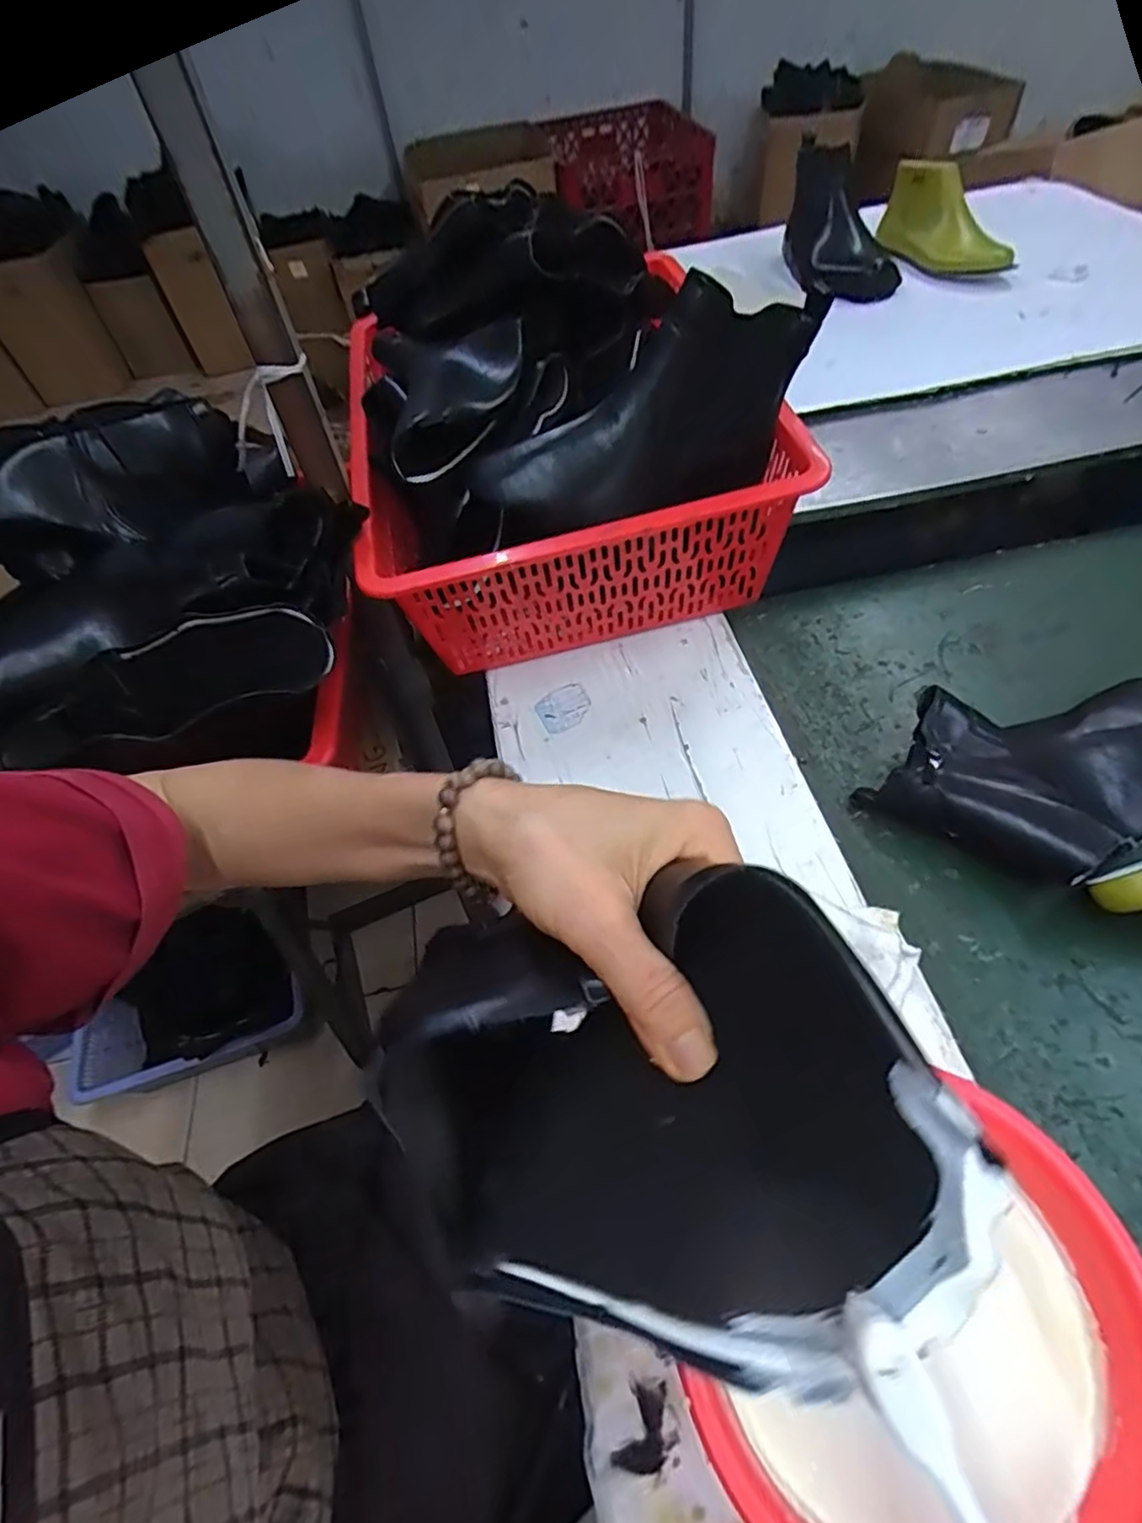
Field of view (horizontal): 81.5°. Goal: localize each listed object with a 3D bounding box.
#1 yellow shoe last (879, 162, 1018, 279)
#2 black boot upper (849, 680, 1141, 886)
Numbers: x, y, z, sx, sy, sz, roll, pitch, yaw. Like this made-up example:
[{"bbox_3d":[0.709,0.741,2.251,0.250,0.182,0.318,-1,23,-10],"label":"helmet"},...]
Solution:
[{"bbox_3d":[0.547,-0.791,0.979,0.112,0.091,0.216,-13,53,0],"label":"yellow shoe last"},{"bbox_3d":[0.373,-0.004,0.513,0.254,0.065,0.160,-27,54,-11],"label":"black boot upper"}]

